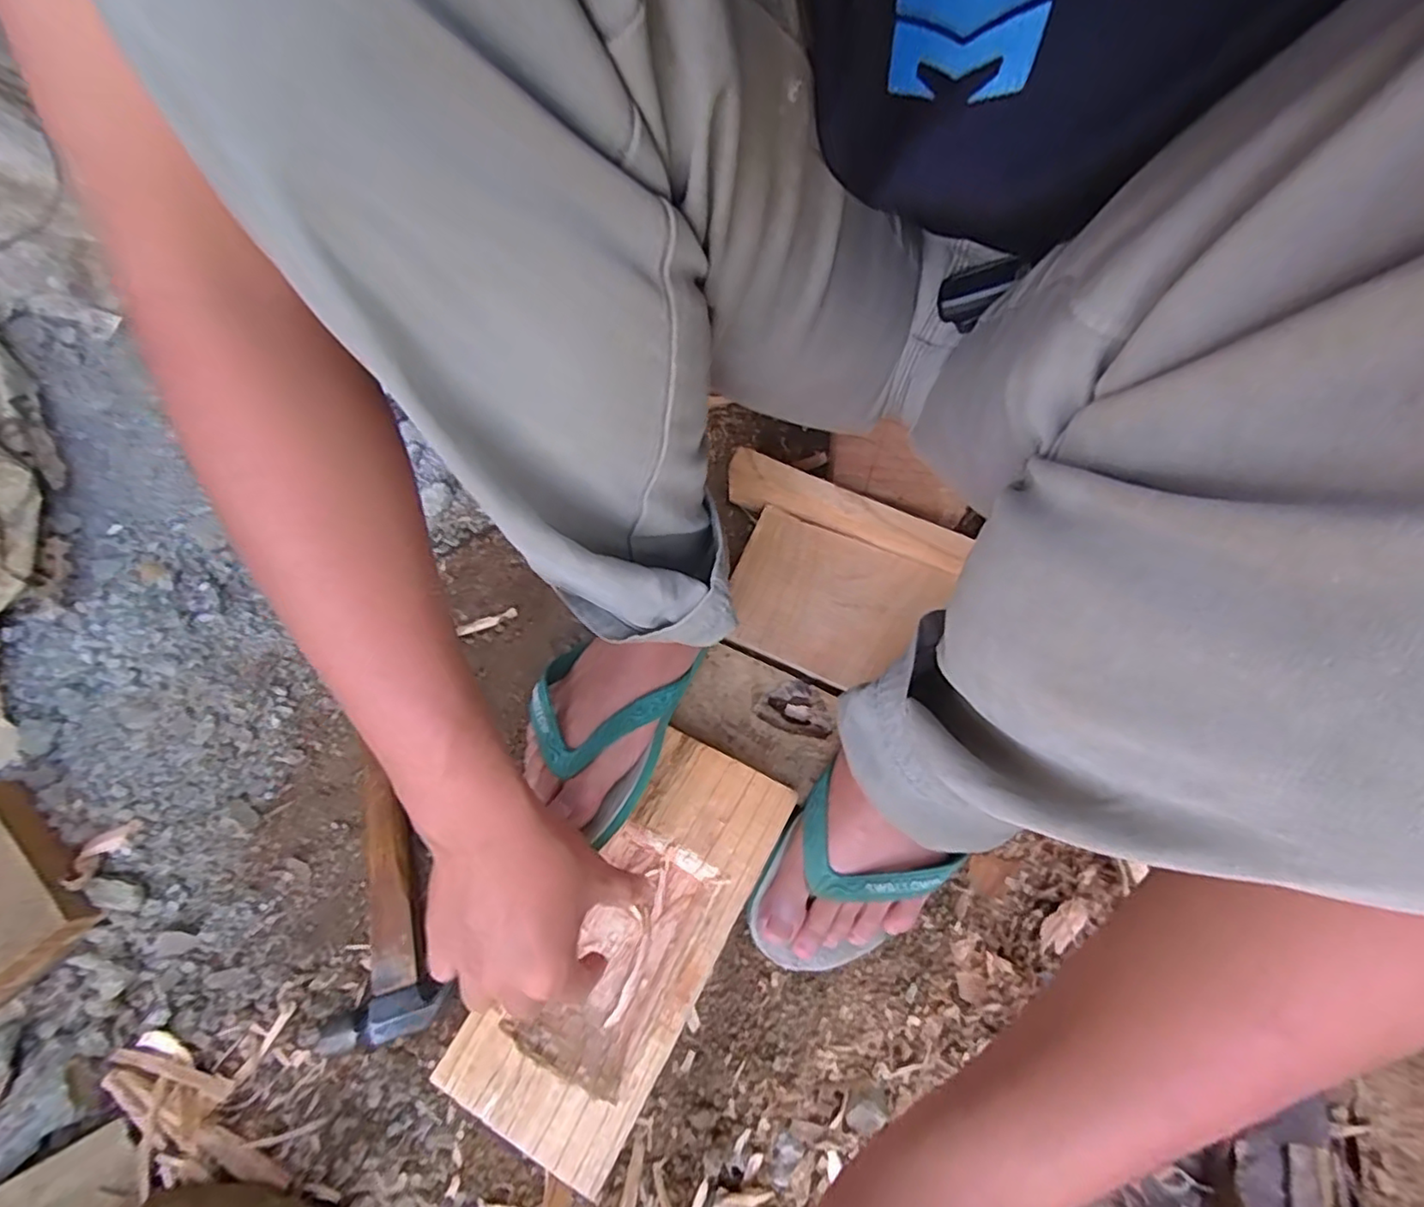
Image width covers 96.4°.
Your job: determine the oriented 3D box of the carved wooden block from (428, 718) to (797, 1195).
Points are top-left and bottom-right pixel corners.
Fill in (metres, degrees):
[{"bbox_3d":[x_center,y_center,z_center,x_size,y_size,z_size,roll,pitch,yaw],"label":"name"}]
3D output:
[{"bbox_3d":[-0.050,0.221,0.434,0.110,0.043,0.256,27,67,15],"label":"carved wooden block"}]

